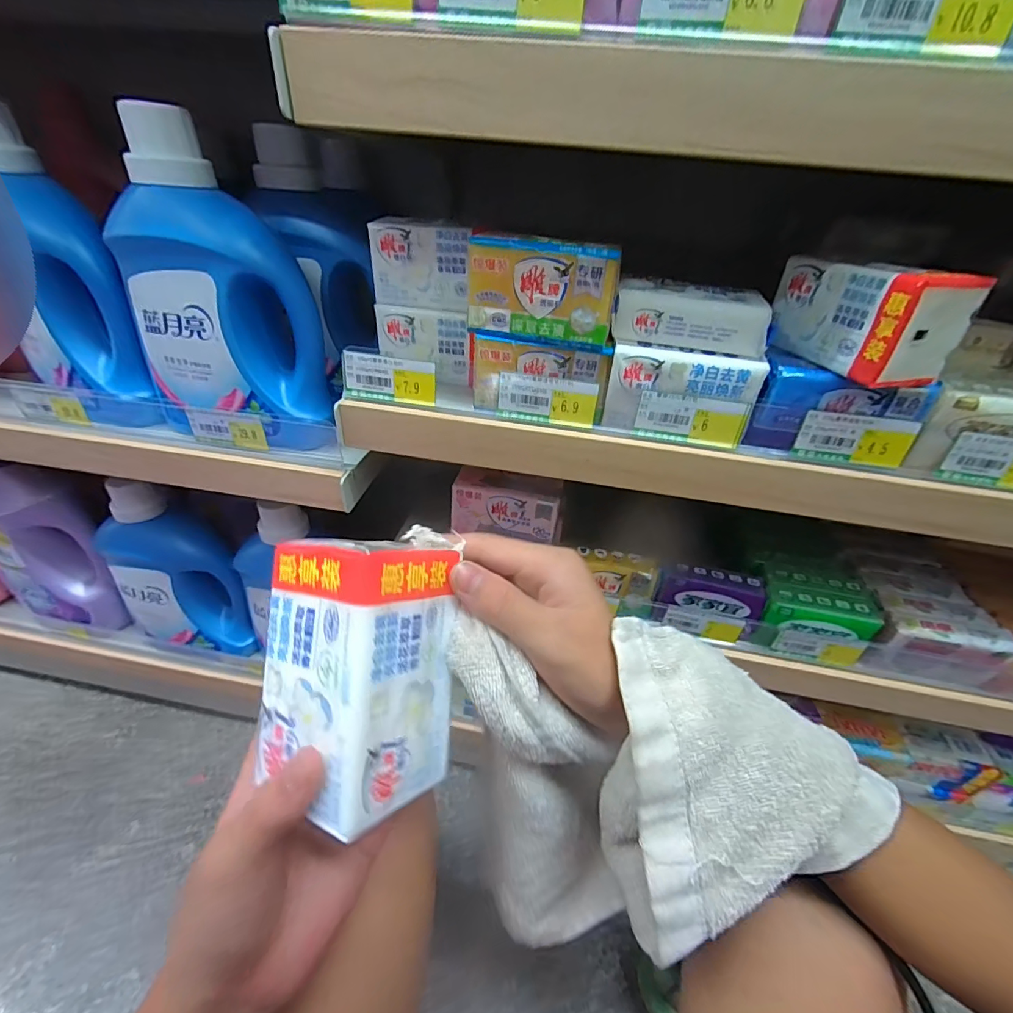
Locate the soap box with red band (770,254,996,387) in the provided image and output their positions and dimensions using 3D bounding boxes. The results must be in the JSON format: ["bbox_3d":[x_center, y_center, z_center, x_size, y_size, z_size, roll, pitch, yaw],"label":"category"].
[{"bbox_3d":[0.253,-0.139,0.324,0.057,0.066,0.111,-8,38,-15],"label":"soap box with red band"}]

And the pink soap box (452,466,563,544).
[{"bbox_3d":[0.001,-0.003,0.466,0.110,0.053,0.041,6,37,2],"label":"pink soap box"}]

